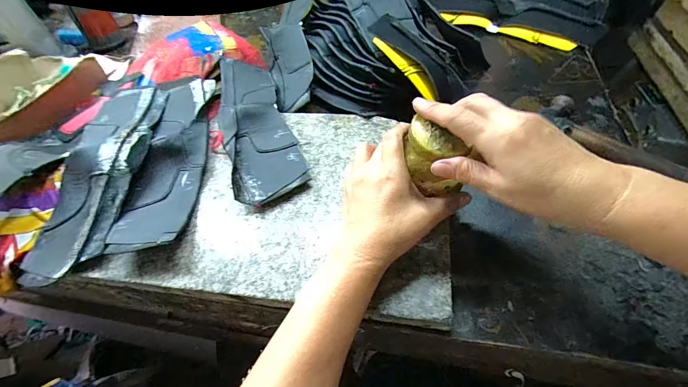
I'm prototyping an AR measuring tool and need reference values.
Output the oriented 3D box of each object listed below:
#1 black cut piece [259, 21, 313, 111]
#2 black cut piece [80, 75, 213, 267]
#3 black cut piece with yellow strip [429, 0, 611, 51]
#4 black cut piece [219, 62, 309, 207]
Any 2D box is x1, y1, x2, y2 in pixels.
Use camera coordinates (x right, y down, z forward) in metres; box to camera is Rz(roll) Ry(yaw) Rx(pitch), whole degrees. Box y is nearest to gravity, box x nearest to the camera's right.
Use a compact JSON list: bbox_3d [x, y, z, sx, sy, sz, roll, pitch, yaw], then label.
[{"bbox_3d":[-0.087,-0.203,0.526,0.076,0.016,0.175,-23,66,24],"label":"black cut piece"},{"bbox_3d":[-0.226,-0.059,0.423,0.099,0.029,0.301,-6,50,1],"label":"black cut piece"},{"bbox_3d":[0.305,-0.354,0.621,0.329,0.042,0.155,31,60,27],"label":"black cut piece with yellow strip"},{"bbox_3d":[-0.124,-0.106,0.456,0.087,0.020,0.300,-16,51,-10],"label":"black cut piece"}]

